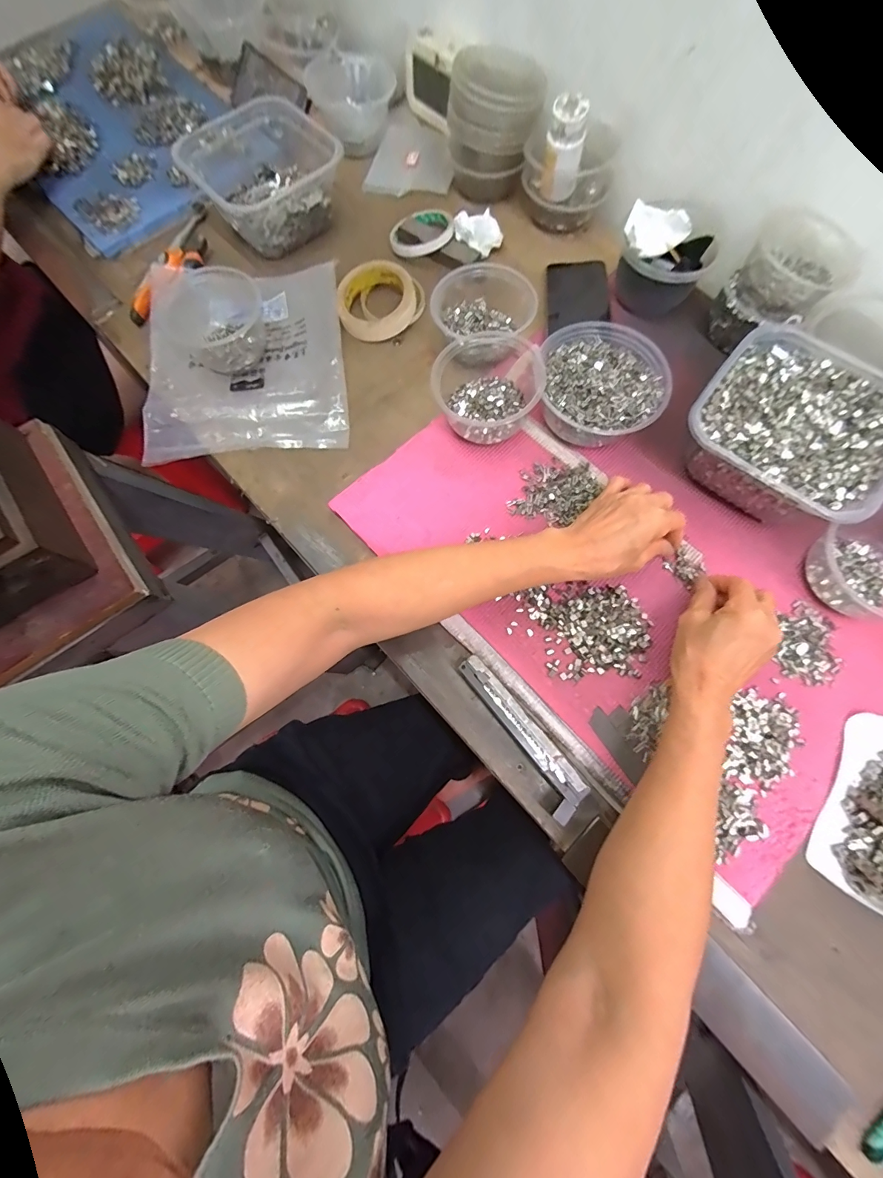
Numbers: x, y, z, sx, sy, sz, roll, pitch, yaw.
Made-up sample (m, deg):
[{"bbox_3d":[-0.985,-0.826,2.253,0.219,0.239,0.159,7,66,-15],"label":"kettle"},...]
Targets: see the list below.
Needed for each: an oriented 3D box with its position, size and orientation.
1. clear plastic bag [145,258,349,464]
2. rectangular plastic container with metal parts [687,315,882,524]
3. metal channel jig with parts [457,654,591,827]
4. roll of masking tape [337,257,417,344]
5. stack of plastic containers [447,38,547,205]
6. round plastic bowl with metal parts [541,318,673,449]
[{"bbox_3d":[-0.240,-0.287,0.494,0.235,0.045,0.261,-6,74,0],"label":"clear plastic bag"},{"bbox_3d":[0.341,-0.156,0.418,0.168,0.076,0.173,35,78,11],"label":"rectangular plastic container with metal parts"},{"bbox_3d":[0.067,0.128,0.370,0.035,0.023,0.151,-38,76,-9],"label":"metal channel jig with parts"},{"bbox_3d":[-0.085,-0.360,0.519,0.094,0.038,0.091,0,74,2],"label":"roll of masking tape"},{"bbox_3d":[0.068,-0.608,0.542,0.117,0.110,0.111,0,74,2],"label":"stack of plastic containers"},{"bbox_3d":[0.169,-0.215,0.446,0.122,0.056,0.137,4,74,3],"label":"round plastic bowl with metal parts"}]

